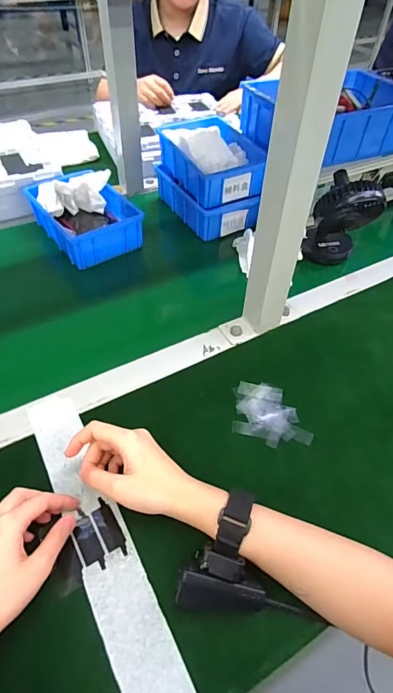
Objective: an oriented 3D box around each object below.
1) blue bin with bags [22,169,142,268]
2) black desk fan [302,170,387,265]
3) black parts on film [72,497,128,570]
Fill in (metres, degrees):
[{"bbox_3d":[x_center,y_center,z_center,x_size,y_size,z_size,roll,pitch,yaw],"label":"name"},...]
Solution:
[{"bbox_3d":[-0.184,-0.225,0.665,0.137,0.071,0.180,-28,56,-24],"label":"blue bin with bags"},{"bbox_3d":[0.227,-0.192,0.614,0.095,0.146,0.071,24,53,18],"label":"black desk fan"},{"bbox_3d":[-0.092,0.176,0.368,0.040,0.004,0.057,-25,54,-22],"label":"black parts on film"}]

